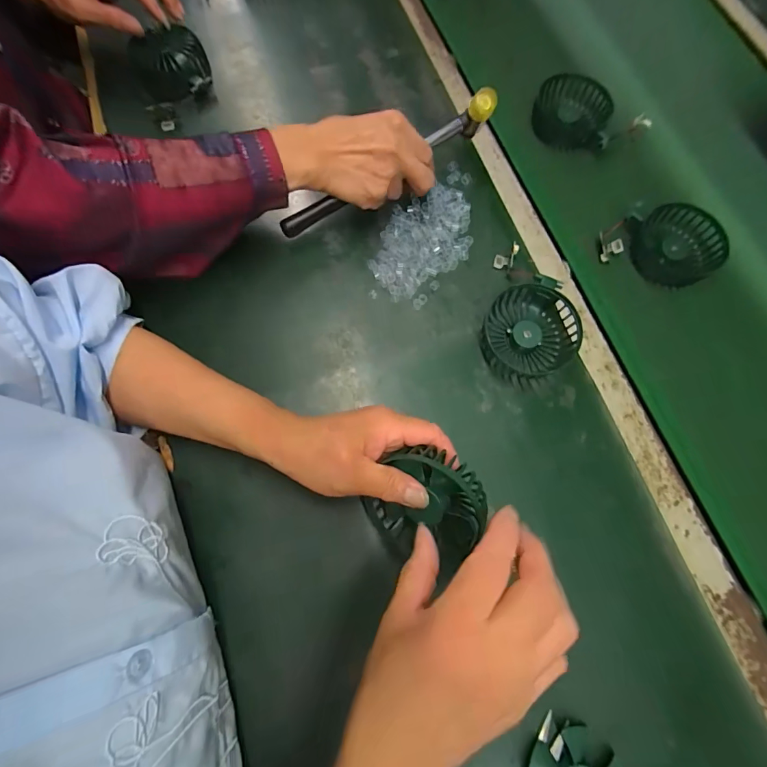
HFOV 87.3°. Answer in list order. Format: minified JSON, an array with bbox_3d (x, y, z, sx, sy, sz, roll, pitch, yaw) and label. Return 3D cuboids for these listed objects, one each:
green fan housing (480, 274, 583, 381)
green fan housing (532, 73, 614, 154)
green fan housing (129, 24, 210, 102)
[{"bbox_3d":[0.140,-0.051,0.388,0.085,0.033,0.086,0,73,-1],"label":"green fan housing"},{"bbox_3d":[0.224,-0.327,0.488,0.098,0.038,0.080,19,74,4],"label":"green fan housing"},{"bbox_3d":[-0.254,-0.381,0.481,0.083,0.037,0.086,-13,73,-6],"label":"green fan housing"}]

